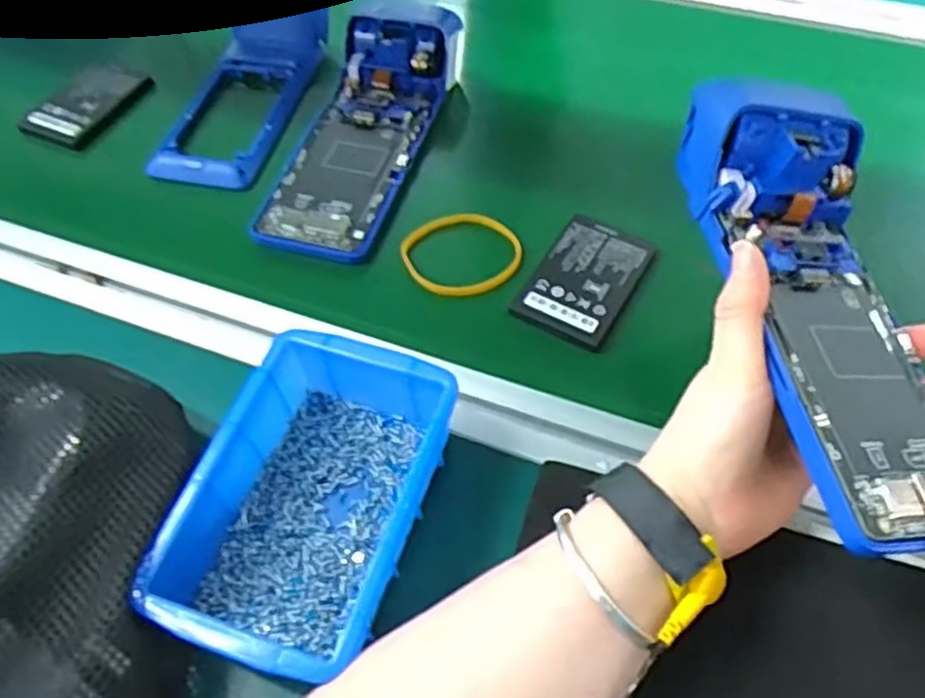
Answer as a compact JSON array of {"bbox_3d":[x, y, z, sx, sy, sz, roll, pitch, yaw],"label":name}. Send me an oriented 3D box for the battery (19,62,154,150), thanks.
[{"bbox_3d":[-0.299,-0.195,0.580,0.062,0.007,0.094,22,60,16],"label":"battery"}]

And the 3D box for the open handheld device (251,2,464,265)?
[{"bbox_3d":[-0.070,-0.156,0.519,0.085,0.063,0.215,12,58,11],"label":"open handheld device"}]

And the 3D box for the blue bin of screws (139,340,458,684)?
[{"bbox_3d":[-0.070,0.072,0.347,0.099,0.053,0.152,14,58,12],"label":"blue bin of screws"}]

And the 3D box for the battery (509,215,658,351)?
[{"bbox_3d":[0.076,-0.044,0.451,0.060,0.005,0.092,26,62,19],"label":"battery"}]

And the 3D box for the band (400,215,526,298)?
[{"bbox_3d":[0.000,-0.061,0.469,0.076,0.010,0.060,-5,57,0],"label":"band"}]

